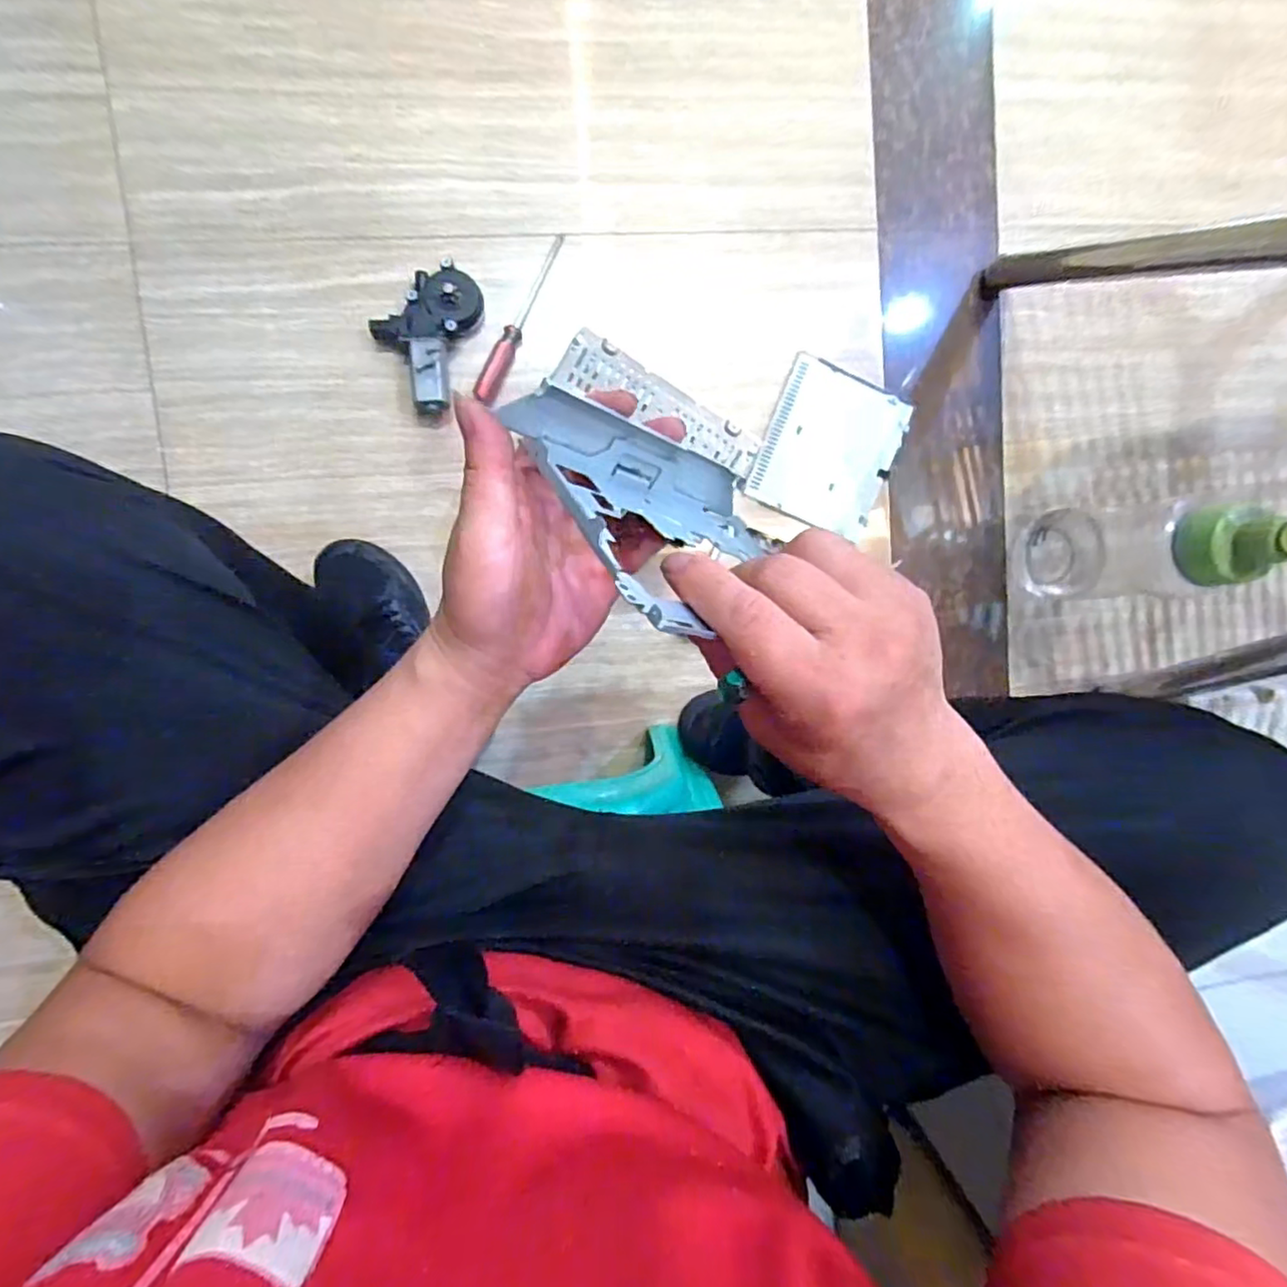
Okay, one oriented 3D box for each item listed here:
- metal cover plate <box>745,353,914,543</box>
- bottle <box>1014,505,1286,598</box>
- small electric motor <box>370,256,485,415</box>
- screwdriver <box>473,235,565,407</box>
[{"bbox_3d":[0.224,-0.233,0.756,0.157,0.009,0.181,22,92,-9],"label":"metal cover plate"},{"bbox_3d":[0.524,-0.100,0.665,0.092,0.287,0.105,1,95,-7],"label":"bottle"},{"bbox_3d":[-0.237,-0.334,0.682,0.101,0.058,0.159,16,93,-9],"label":"small electric motor"},{"bbox_3d":[-0.137,-0.362,0.703,0.022,0.023,0.200,23,87,-8],"label":"screwdriver"}]

